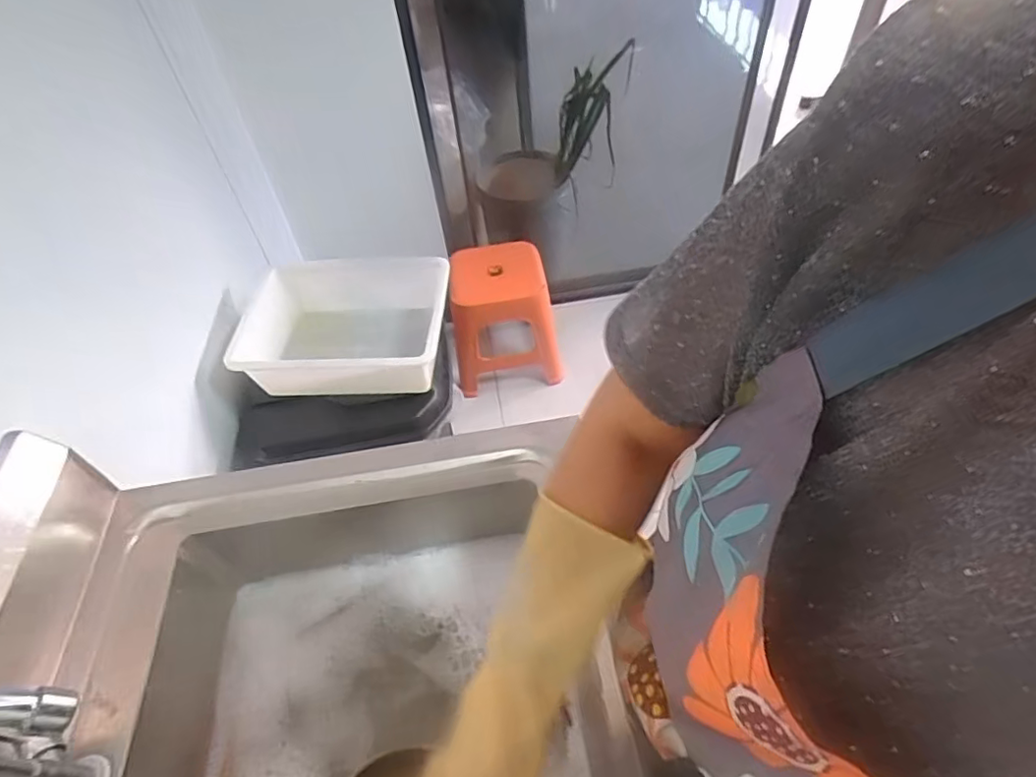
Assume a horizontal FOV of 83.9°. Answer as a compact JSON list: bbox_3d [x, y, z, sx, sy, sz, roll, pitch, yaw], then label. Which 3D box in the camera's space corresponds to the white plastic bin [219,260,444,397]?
[{"bbox_3d":[-0.314,-0.110,1.089,0.372,0.151,0.275,1,50,7],"label":"white plastic bin"}]

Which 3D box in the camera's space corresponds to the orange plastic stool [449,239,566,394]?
[{"bbox_3d":[-0.034,-0.229,1.689,0.276,0.350,0.284,-8,50,-1],"label":"orange plastic stool"}]

